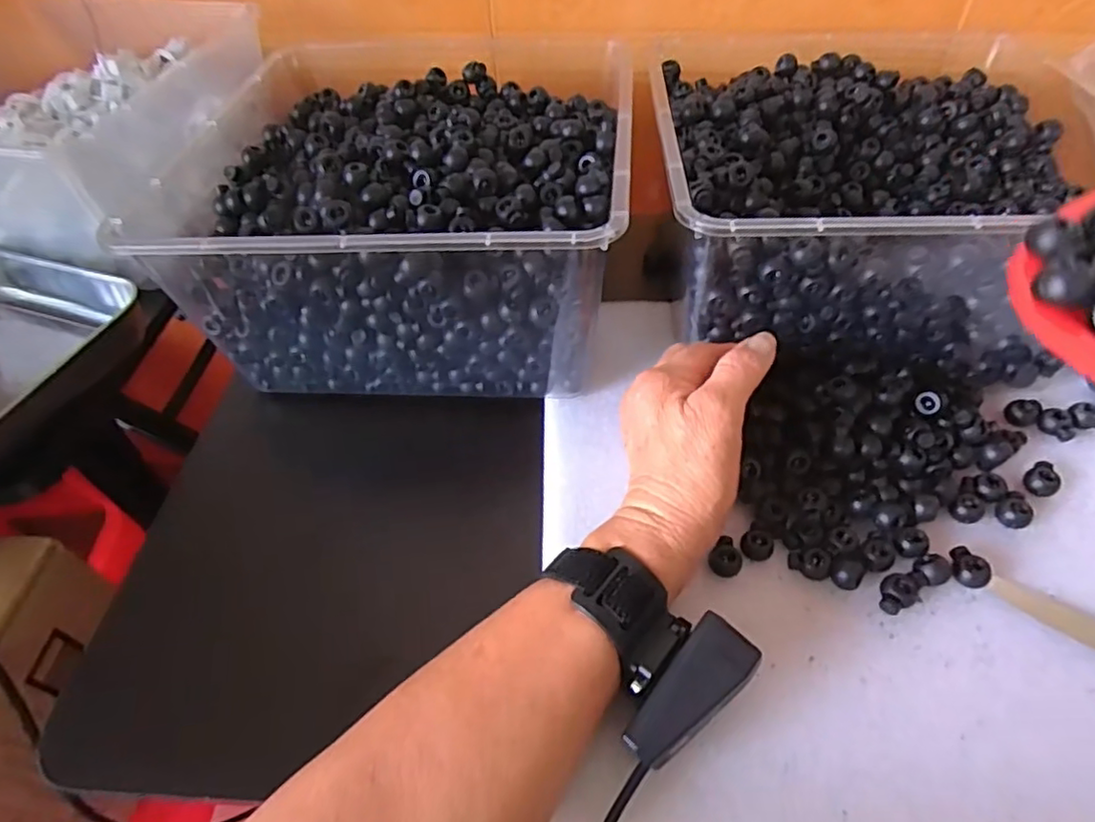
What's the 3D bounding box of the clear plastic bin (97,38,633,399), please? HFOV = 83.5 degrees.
[{"bbox_3d":[-0.085,-0.149,0.459,0.276,0.140,0.278,5,50,6],"label":"clear plastic bin"}]

